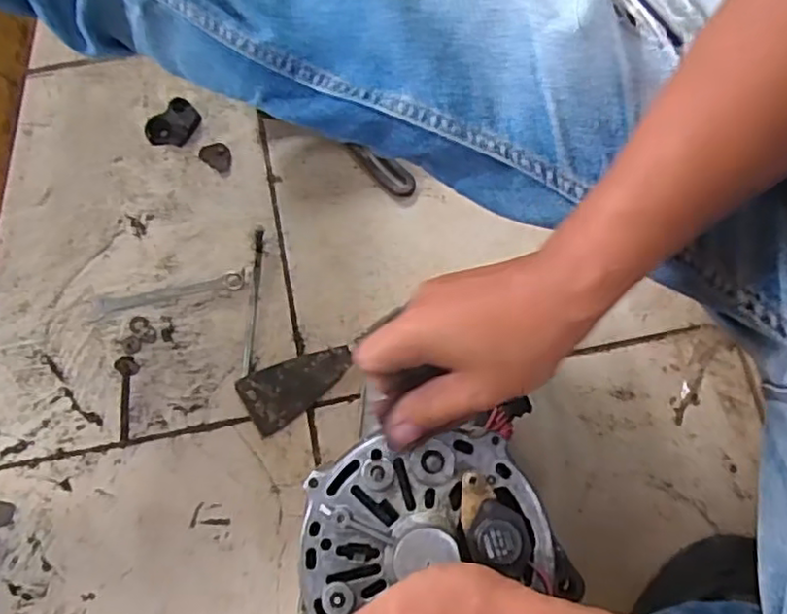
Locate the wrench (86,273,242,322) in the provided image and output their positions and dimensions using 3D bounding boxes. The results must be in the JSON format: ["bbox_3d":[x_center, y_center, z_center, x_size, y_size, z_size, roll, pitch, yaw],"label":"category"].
[{"bbox_3d":[-0.217,-0.011,0.619,0.146,0.004,0.022,-11,77,-2],"label":"wrench"}]

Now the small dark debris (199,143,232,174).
[{"bbox_3d":[-0.178,-0.154,0.661,0.036,0.004,0.026,35,80,8],"label":"small dark debris"}]

